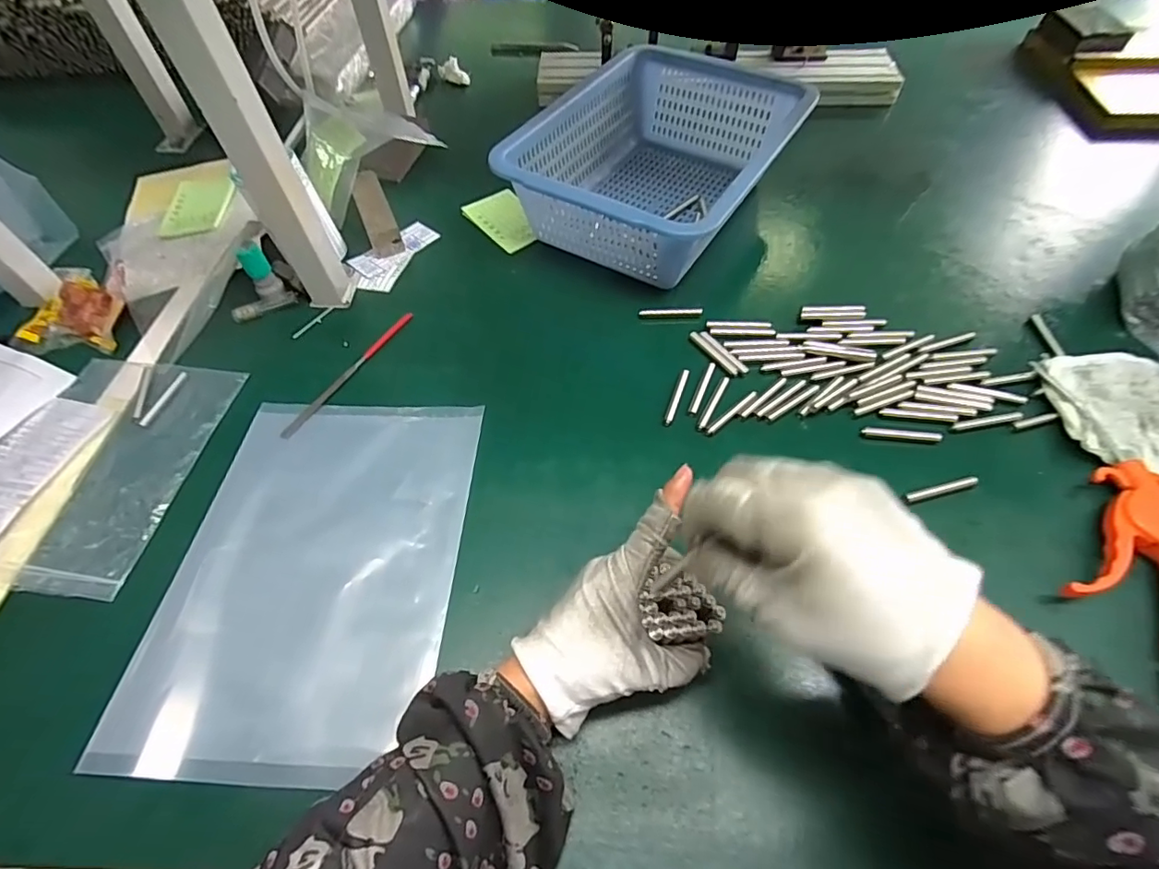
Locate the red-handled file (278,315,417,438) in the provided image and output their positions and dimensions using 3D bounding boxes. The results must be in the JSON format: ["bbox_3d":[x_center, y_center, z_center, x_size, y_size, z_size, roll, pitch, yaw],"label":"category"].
[{"bbox_3d":[-0.204,-0.057,0.474,0.010,0.004,0.159,24,59,16],"label":"red-handled file"}]

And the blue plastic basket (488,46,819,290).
[{"bbox_3d":[0.085,-0.280,0.562,0.217,0.100,0.298,29,61,19],"label":"blue plastic basket"}]

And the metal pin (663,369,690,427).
[{"bbox_3d":[0.081,-0.032,0.444,0.008,0.008,0.057,17,57,12],"label":"metal pin"}]

